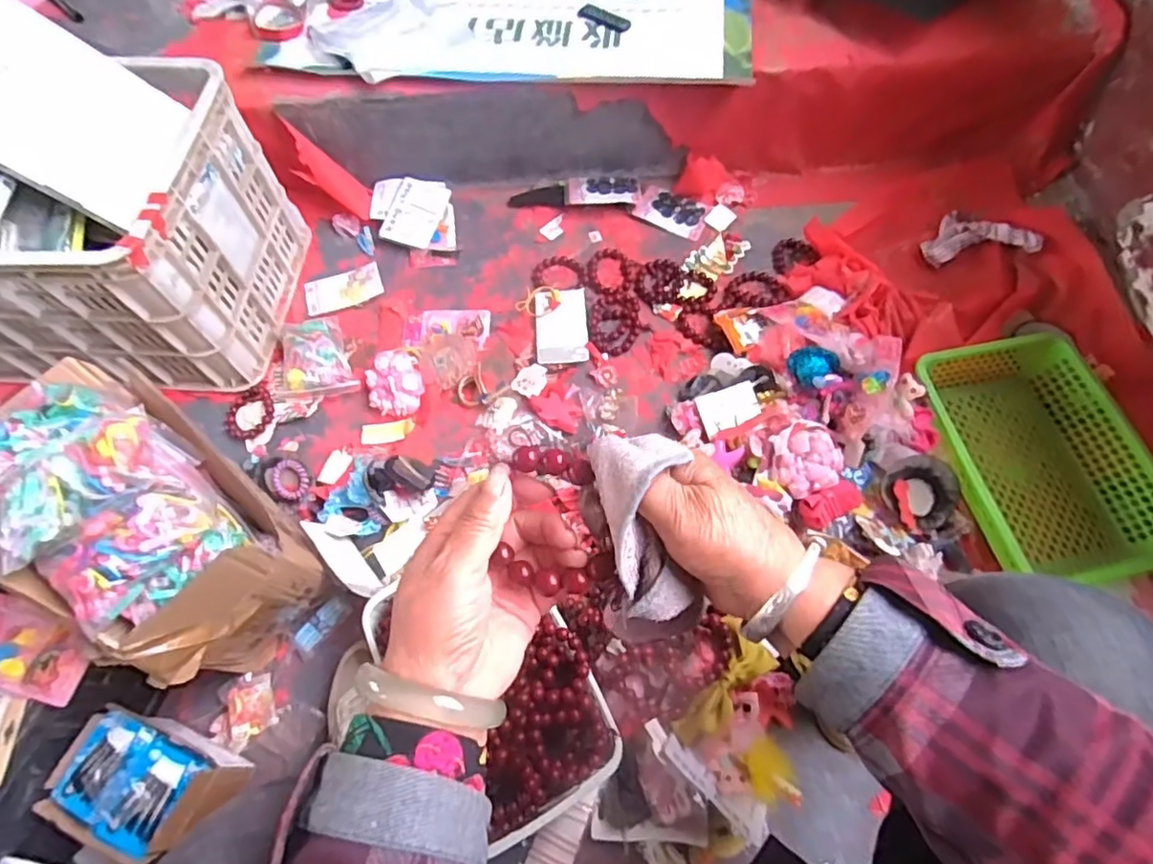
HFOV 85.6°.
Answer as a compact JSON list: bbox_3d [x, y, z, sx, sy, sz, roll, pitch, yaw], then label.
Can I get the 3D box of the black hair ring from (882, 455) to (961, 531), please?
[{"bbox_3d":[0.446,0.075,0.803,0.092,0.018,0.092,0,92,6],"label":"black hair ring"}]

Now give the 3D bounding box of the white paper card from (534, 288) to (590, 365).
[{"bbox_3d":[-0.024,-0.170,0.984,0.081,0.006,0.136,-4,65,0],"label":"white paper card"}]

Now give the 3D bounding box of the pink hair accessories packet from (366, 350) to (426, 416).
[{"bbox_3d":[-0.272,-0.074,0.926,0.085,0.038,0.108,-20,65,-7],"label":"pink hair accessories packet"}]

